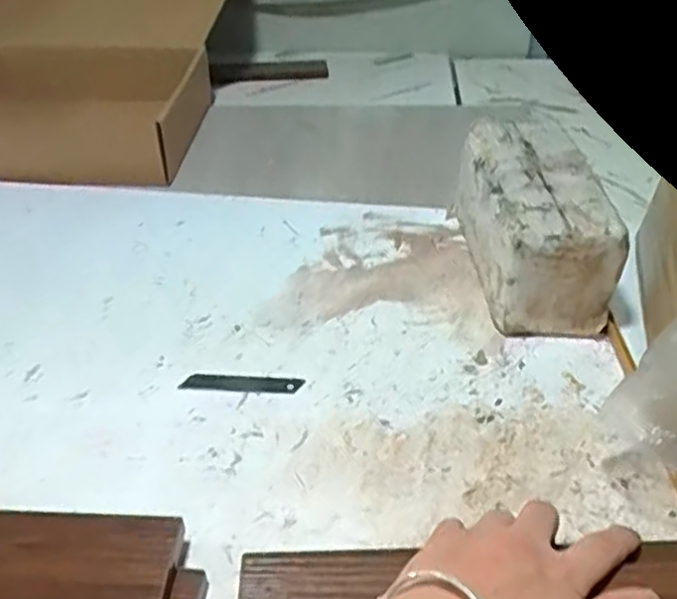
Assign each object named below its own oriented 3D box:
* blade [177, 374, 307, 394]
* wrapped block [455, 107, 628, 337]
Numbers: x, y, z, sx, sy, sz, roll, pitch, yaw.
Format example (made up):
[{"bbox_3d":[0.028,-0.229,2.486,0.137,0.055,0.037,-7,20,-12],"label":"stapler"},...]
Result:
[{"bbox_3d":[-0.080,0.071,0.587,0.098,0.004,0.019,1,37,6],"label":"blade"},{"bbox_3d":[0.180,-0.074,0.678,0.100,0.113,0.221,-2,37,-3],"label":"wrapped block"}]

